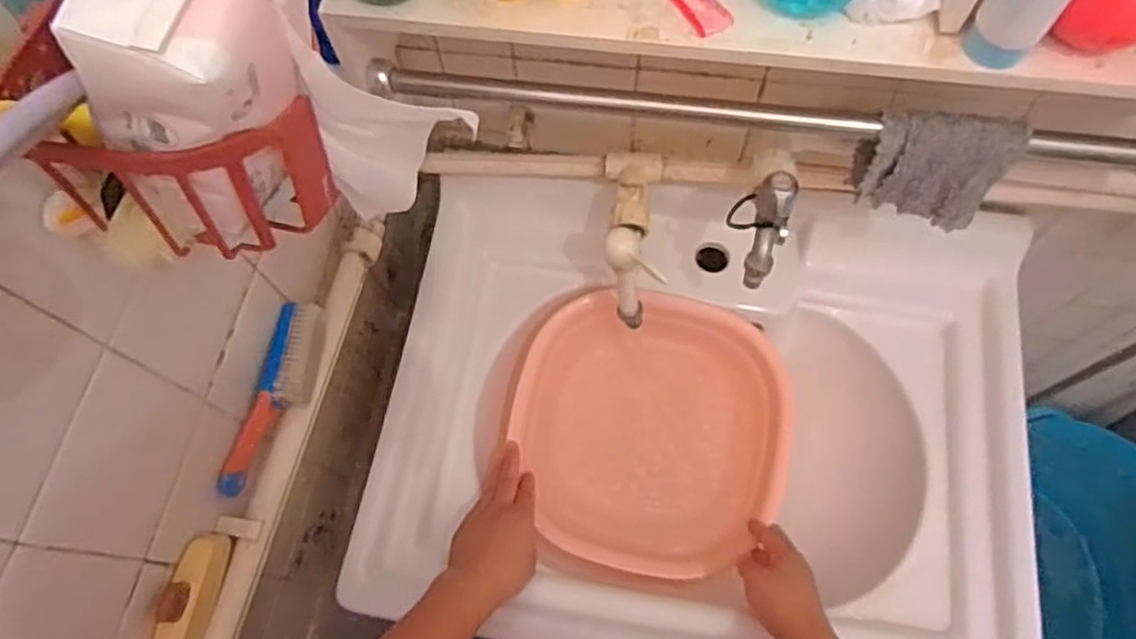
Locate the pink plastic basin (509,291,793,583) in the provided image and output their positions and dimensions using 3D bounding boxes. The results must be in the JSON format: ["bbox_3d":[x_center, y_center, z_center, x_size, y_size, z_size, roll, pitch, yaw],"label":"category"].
[{"bbox_3d":[0.082,0.124,0.746,0.278,0.100,0.292,17,81,4],"label":"pink plastic basin"}]

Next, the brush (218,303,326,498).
[{"bbox_3d":[-0.232,0.063,0.557,0.036,0.030,0.156,8,67,5],"label":"brush"}]

